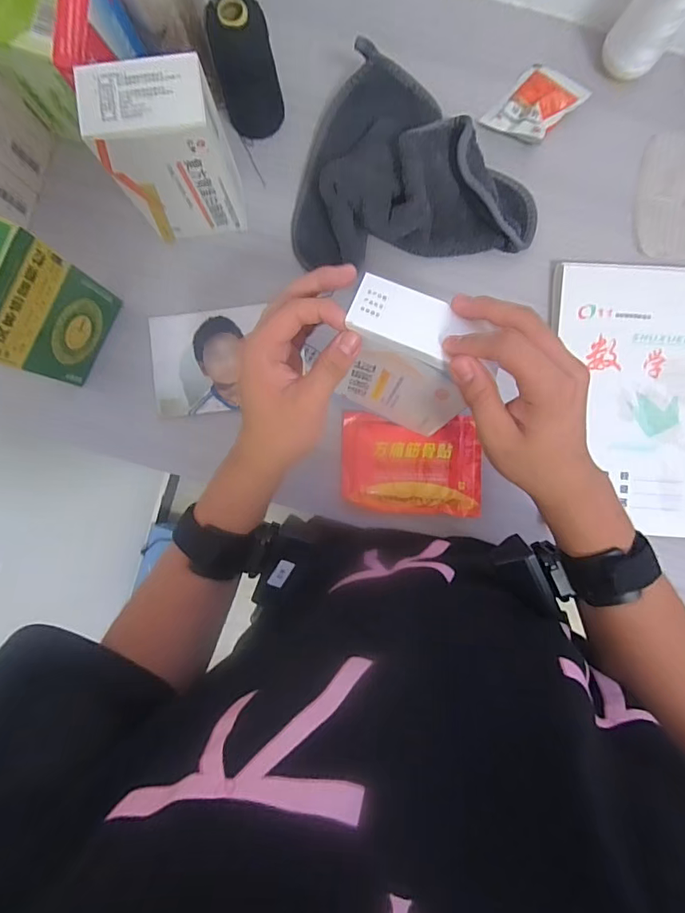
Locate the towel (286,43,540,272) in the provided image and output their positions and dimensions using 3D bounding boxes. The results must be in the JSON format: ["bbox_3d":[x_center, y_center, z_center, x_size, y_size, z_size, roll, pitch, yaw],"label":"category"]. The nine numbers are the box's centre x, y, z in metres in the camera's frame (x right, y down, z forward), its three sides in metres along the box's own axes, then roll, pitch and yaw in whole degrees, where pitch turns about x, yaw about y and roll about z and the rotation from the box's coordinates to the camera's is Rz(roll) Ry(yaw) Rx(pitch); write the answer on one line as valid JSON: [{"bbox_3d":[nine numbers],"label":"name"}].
[{"bbox_3d":[0.065,-0.275,0.430,0.235,0.039,0.181,-5,90,-1],"label":"towel"}]

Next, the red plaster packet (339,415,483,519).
[{"bbox_3d":[0.066,0.008,0.448,0.132,0.008,0.094,2,87,6],"label":"red plaster packet"}]

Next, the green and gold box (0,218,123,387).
[{"bbox_3d":[-0.251,-0.118,0.380,0.038,0.138,0.095,21,90,0],"label":"green and gold box"}]

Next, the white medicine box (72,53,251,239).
[{"bbox_3d":[-0.140,-0.245,0.382,0.094,0.138,0.058,-10,90,-1],"label":"white medicine box"}]

